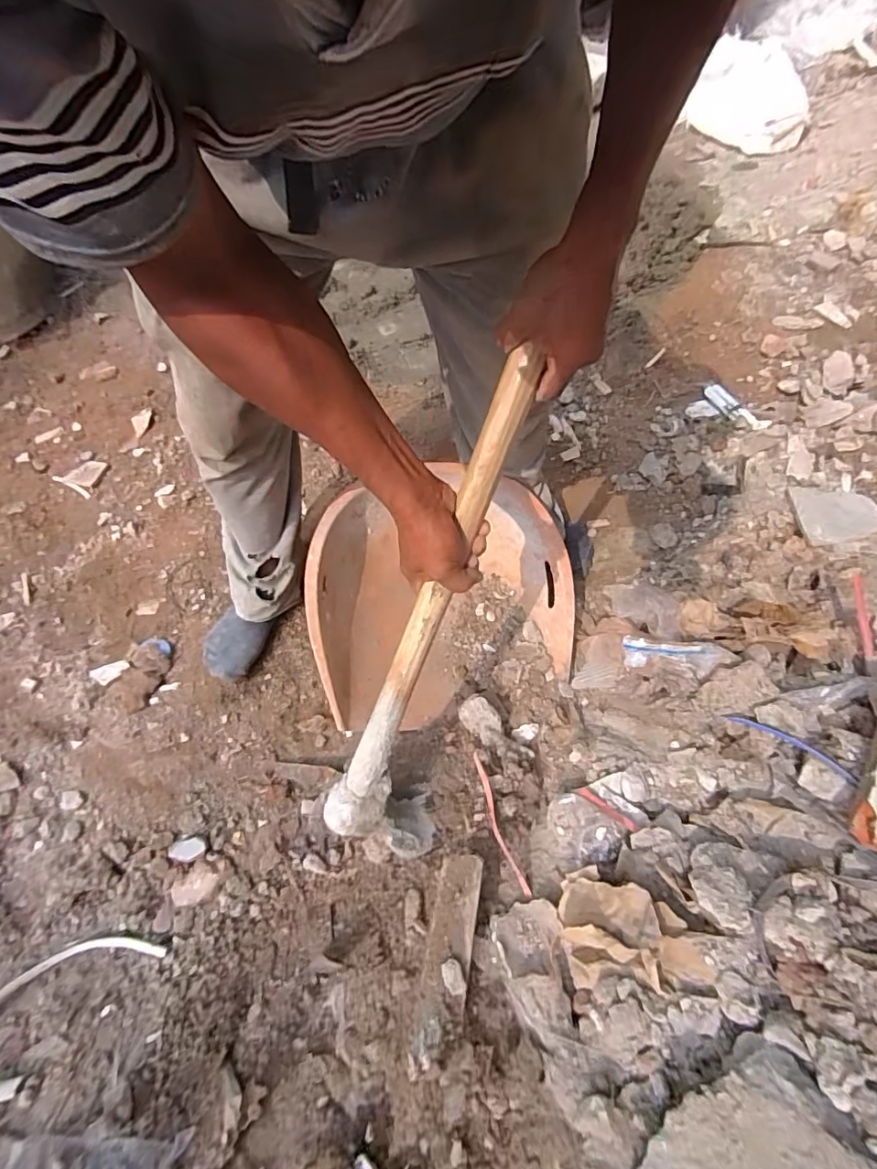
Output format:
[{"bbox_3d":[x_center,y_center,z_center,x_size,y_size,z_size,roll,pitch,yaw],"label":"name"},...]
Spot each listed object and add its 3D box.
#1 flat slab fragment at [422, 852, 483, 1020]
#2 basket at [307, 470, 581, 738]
[{"bbox_3d":[0.015,0.374,0.567,0.047,0.023,0.143,9,48,7],"label":"flat slab fragment"},{"bbox_3d":[0.019,0.004,0.853,0.397,0.177,0.348,-8,63,-1],"label":"basket"}]

